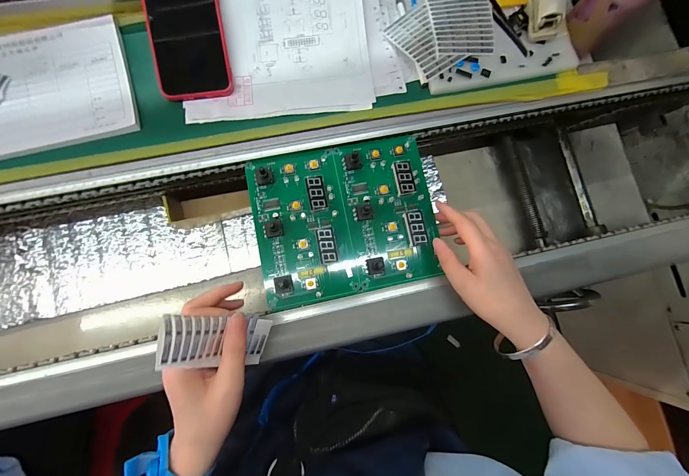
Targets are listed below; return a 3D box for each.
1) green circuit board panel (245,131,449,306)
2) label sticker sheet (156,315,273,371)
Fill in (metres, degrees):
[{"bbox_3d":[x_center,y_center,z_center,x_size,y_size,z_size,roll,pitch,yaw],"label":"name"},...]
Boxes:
[{"bbox_3d":[0.003,-0.023,0.337,0.199,0.021,0.164,-11,86,-7],"label":"green circuit board panel"},{"bbox_3d":[-0.100,0.082,0.240,0.008,0.091,0.039,1,76,37],"label":"label sticker sheet"}]

